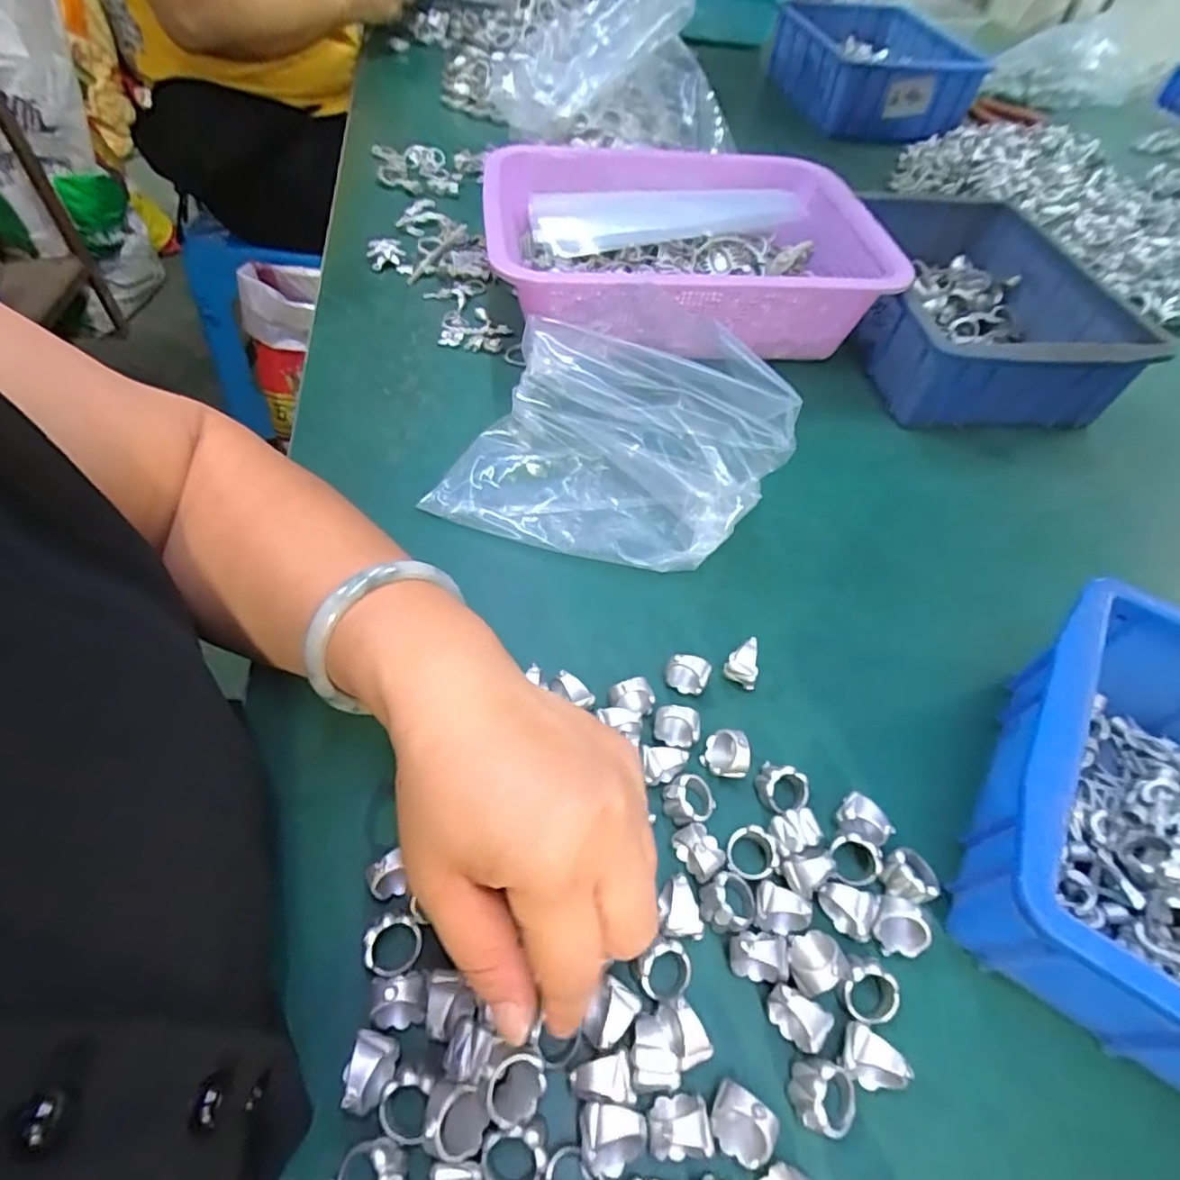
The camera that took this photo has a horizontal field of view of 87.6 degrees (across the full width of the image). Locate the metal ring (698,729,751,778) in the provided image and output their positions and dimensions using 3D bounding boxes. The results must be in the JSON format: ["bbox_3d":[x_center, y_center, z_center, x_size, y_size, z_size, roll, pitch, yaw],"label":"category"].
[{"bbox_3d":[0.063,0.077,0.287,0.020,0.019,0.019,2,53,-2],"label":"metal ring"}]

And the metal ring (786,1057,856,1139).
[{"bbox_3d":[0.083,0.179,0.216,0.023,0.016,0.020,16,54,9],"label":"metal ring"}]

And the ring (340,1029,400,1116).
[{"bbox_3d":[-0.074,0.164,0.208,0.013,0.021,0.021,9,53,3],"label":"ring"}]

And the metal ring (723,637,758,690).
[{"bbox_3d":[0.079,0.039,0.318,0.016,0.023,0.020,24,55,14],"label":"metal ring"}]

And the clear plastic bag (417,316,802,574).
[{"bbox_3d":[0.010,-0.081,0.358,0.190,0.101,0.101,16,54,8],"label":"clear plastic bag"}]

